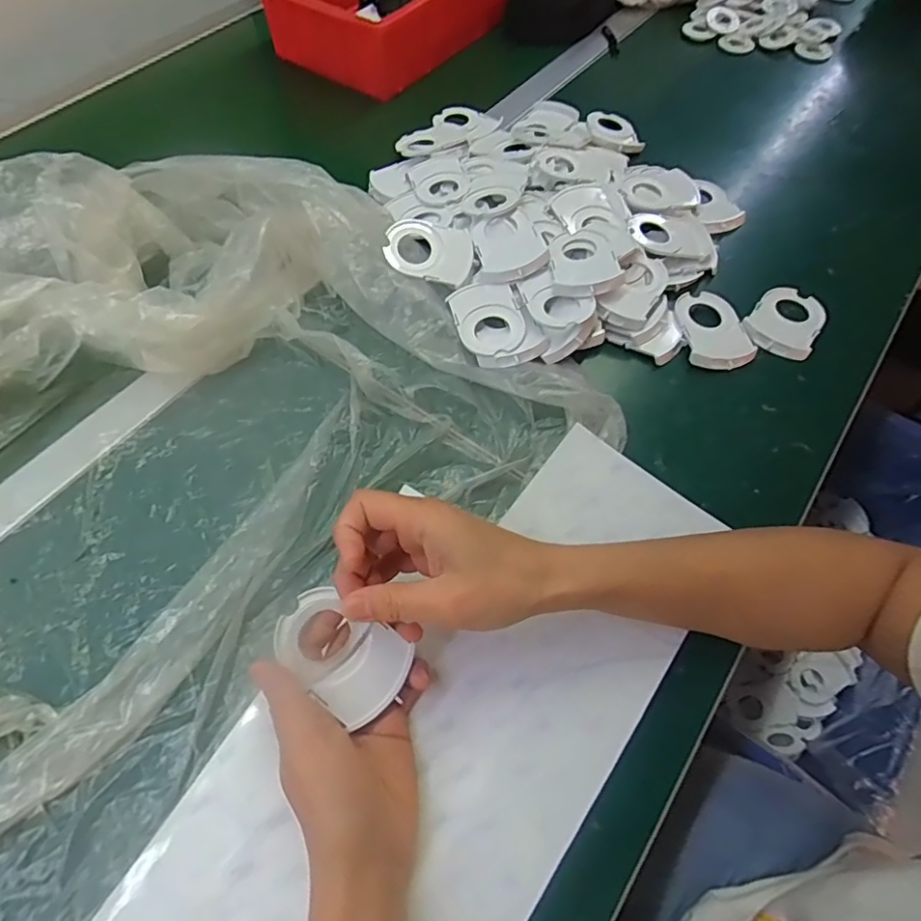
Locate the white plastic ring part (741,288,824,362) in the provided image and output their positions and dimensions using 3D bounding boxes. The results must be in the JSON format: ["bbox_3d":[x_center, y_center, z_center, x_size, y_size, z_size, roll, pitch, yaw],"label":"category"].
[{"bbox_3d":[0.282,-0.122,0.494,0.057,0.017,0.073,26,63,14],"label":"white plastic ring part"}]

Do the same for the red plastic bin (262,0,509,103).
[{"bbox_3d":[-0.089,-0.573,0.696,0.218,0.072,0.262,30,64,16],"label":"red plastic bin"}]

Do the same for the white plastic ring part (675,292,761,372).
[{"bbox_3d":[0.216,-0.111,0.483,0.055,0.014,0.078,-5,60,-3],"label":"white plastic ring part"}]

